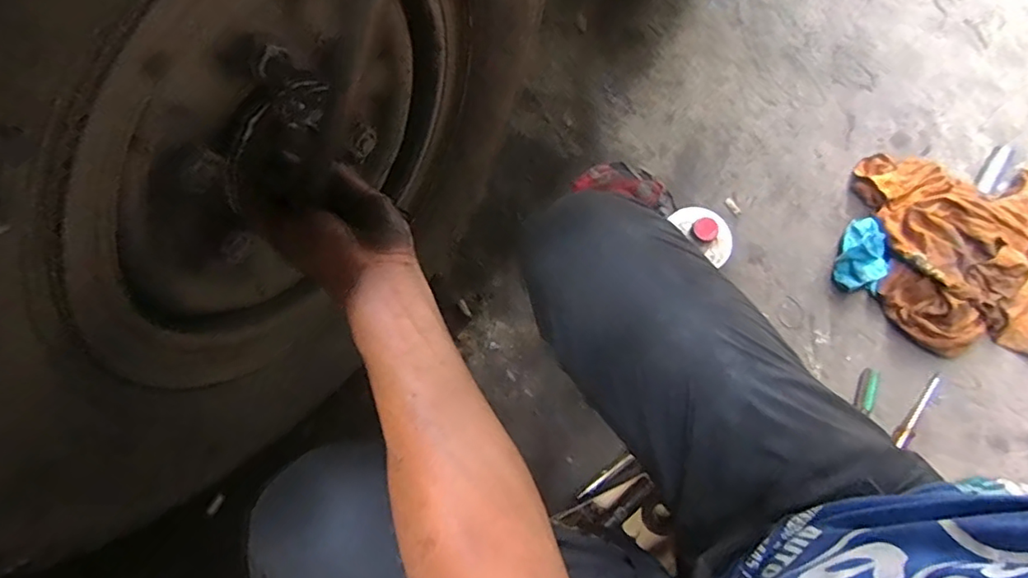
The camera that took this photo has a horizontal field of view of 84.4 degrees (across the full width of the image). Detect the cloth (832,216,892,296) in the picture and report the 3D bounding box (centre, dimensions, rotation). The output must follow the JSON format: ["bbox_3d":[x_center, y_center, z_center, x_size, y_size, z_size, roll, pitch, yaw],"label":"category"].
[{"bbox_3d":[0.529,-0.053,0.859,0.071,0.045,0.113,8,74,2],"label":"cloth"}]

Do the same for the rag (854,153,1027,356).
[{"bbox_3d":[0.717,-0.066,0.845,0.345,0.057,0.306,7,74,2],"label":"rag"}]

